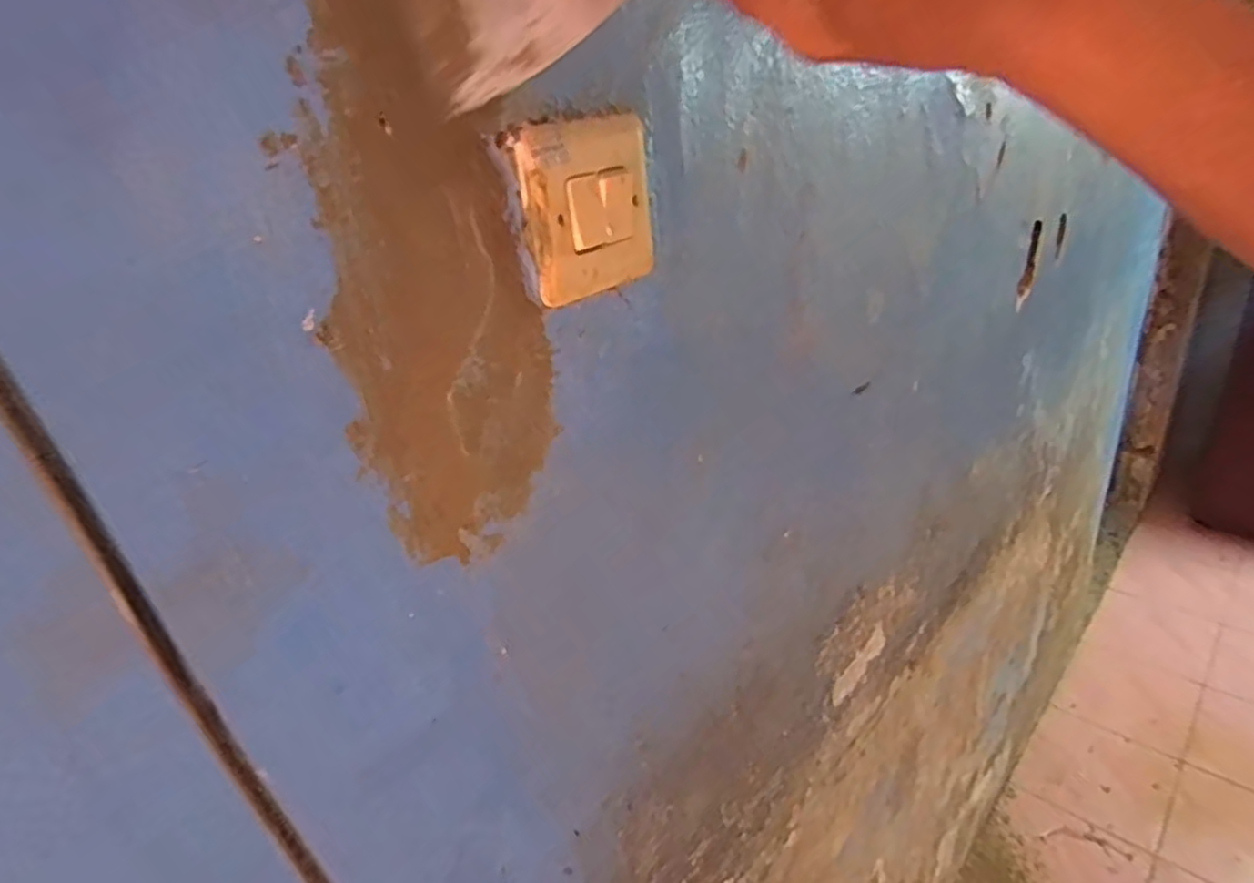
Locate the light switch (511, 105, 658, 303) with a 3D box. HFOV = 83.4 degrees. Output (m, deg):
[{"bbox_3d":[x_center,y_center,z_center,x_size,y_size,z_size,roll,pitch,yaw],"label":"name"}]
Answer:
[{"bbox_3d":[-0.014,-0.114,0.344,0.010,0.080,0.082,20,37,41],"label":"light switch"}]

